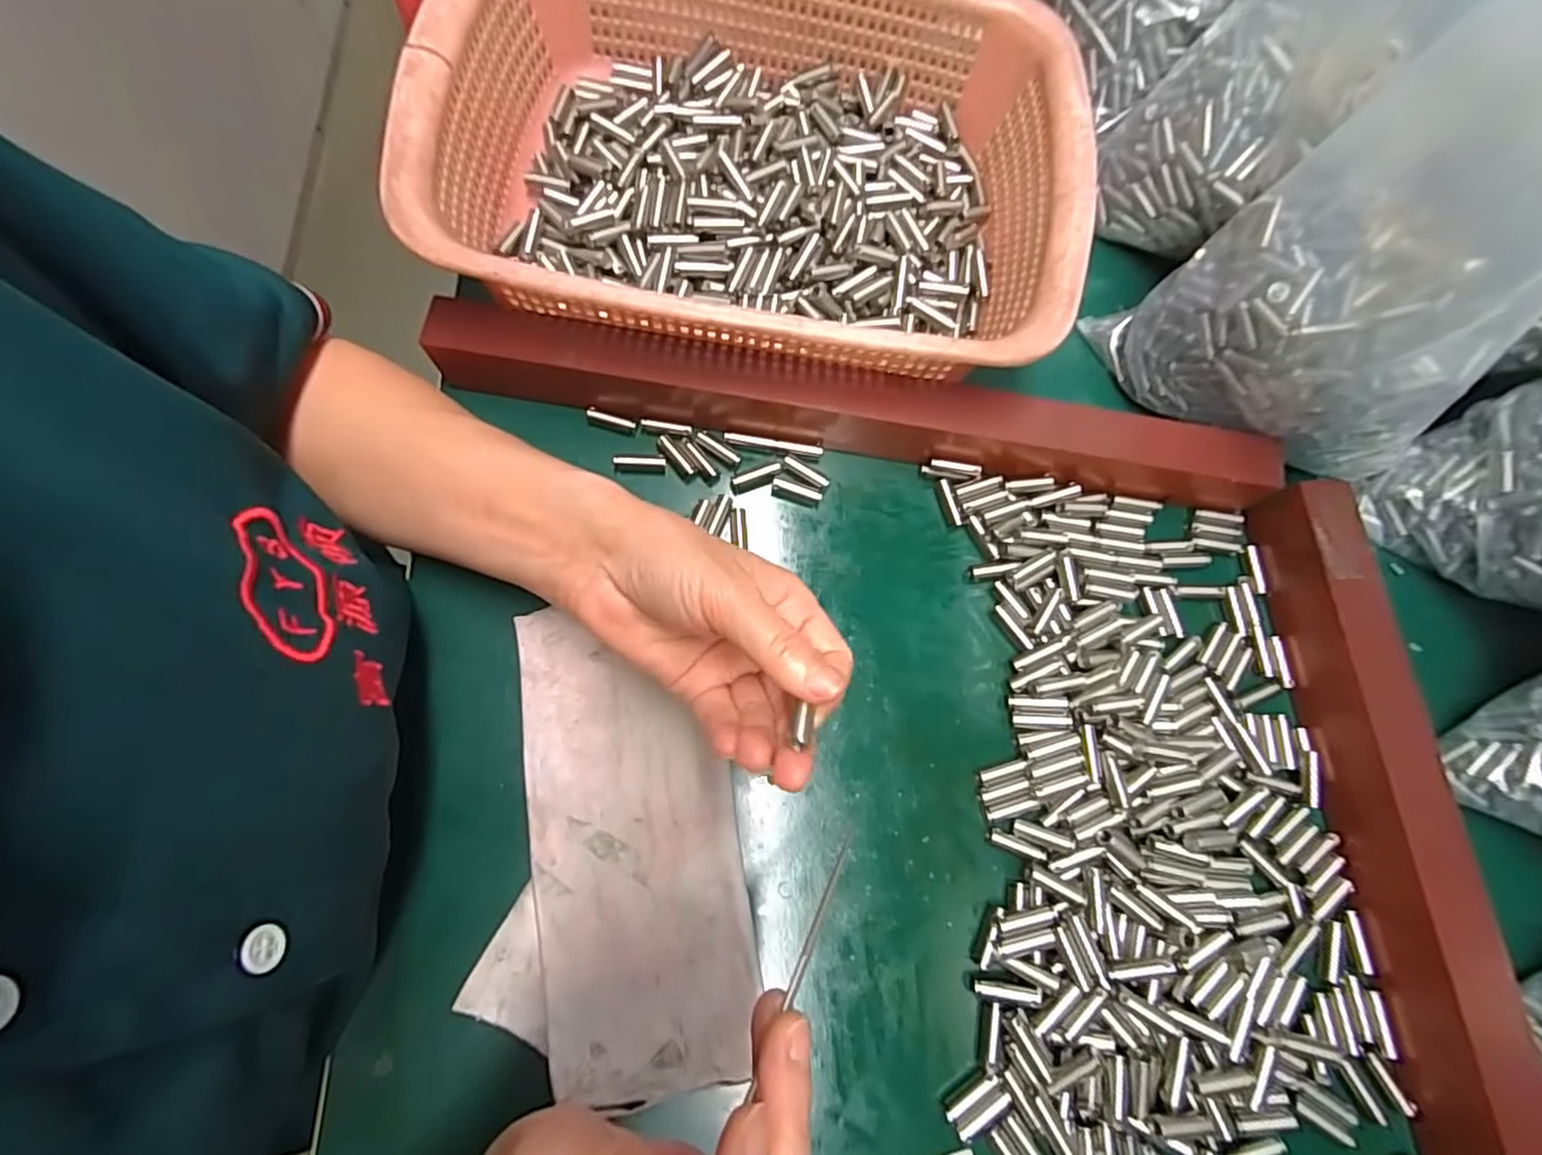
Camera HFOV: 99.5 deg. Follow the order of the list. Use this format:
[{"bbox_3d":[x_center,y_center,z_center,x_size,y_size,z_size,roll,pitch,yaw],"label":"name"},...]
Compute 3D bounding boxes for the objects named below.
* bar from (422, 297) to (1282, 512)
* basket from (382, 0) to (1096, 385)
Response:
[{"bbox_3d":[0.043,-0.081,0.306,0.391,0.046,0.028,8,76,0],"label":"bar"},{"bbox_3d":[-0.003,-0.201,0.312,0.291,0.076,0.219,6,76,-1],"label":"basket"}]

